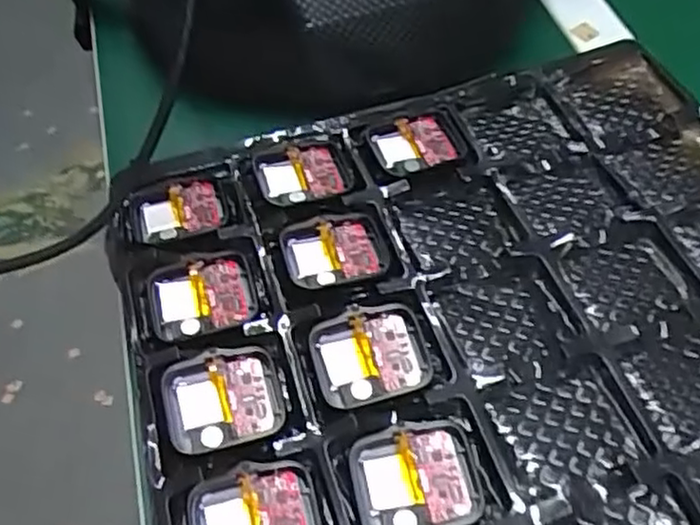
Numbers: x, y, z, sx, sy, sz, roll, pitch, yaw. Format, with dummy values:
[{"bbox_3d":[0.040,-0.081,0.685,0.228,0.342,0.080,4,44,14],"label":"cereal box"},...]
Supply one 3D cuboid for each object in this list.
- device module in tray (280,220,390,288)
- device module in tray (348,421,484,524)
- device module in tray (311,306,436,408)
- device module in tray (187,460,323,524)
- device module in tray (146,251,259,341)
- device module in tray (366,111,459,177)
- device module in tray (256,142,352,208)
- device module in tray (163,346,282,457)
[{"bbox_3d":[-0.006,-0.005,0.290,0.042,0.007,0.034,-15,57,-11],"label":"device module in tray"},{"bbox_3d":[0.023,0.074,0.237,0.042,0.004,0.036,-8,60,-8],"label":"device module in tray"},{"bbox_3d":[0.009,0.035,0.261,0.041,0.007,0.035,-15,57,-11],"label":"device module in tray"},{"bbox_3d":[-0.031,0.086,0.231,0.044,0.007,0.036,-9,56,-7],"label":"device module in tray"},{"bbox_3d":[-0.060,0.014,0.283,0.042,0.006,0.034,-8,56,-7],"label":"device module in tray"},{"bbox_3d":[0.031,-0.055,0.323,0.042,0.004,0.033,-19,58,-14],"label":"device module in tray"},{"bbox_3d":[-0.021,-0.039,0.318,0.040,0.011,0.033,-10,56,-8],"label":"device module in tray"},{"bbox_3d":[-0.046,0.051,0.258,0.042,0.008,0.035,-11,56,-8],"label":"device module in tray"}]

